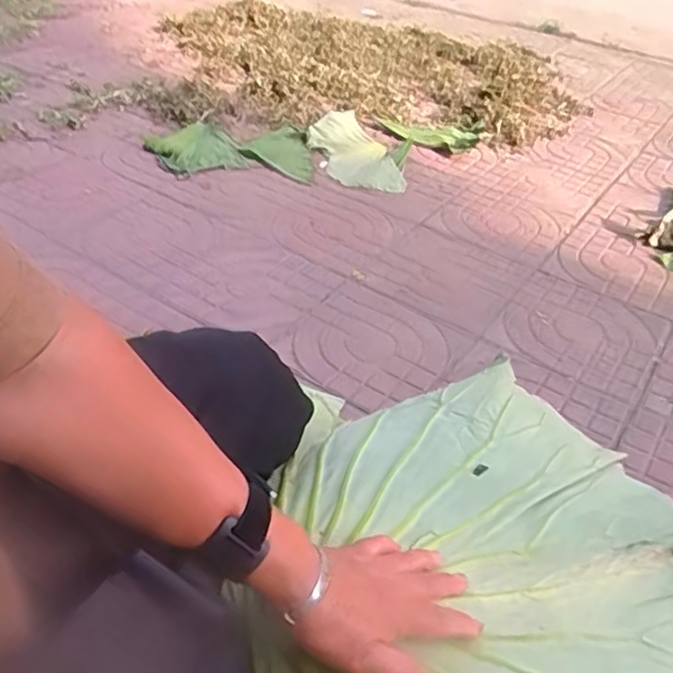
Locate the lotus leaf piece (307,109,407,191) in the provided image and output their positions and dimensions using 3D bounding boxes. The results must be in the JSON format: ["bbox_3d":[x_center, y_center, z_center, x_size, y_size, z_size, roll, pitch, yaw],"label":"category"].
[{"bbox_3d":[0.043,-0.523,1.765,0.205,0.068,0.418,-13,42,-16],"label":"lotus leaf piece"}]

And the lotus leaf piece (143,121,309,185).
[{"bbox_3d":[-0.291,-0.505,1.704,0.436,0.038,0.301,-3,40,-5],"label":"lotus leaf piece"}]

